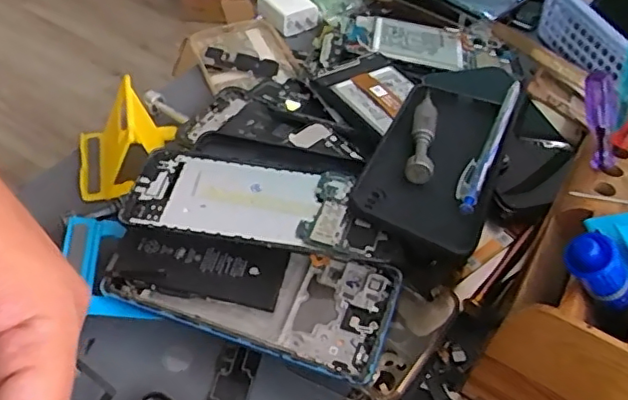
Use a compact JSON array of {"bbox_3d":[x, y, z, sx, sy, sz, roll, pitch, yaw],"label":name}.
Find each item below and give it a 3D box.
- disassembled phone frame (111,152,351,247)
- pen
[{"bbox_3d":[-0.046,-0.002,0.360,0.130,0.007,0.069,7,45,2],"label":"disassembled phone frame"},{"bbox_3d":[0.119,-0.039,0.400,0.015,0.018,0.132,23,48,14],"label":"pen"}]

